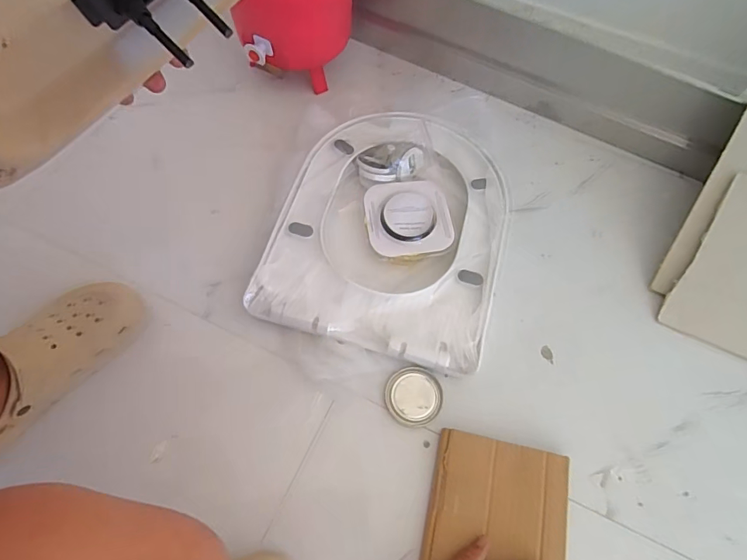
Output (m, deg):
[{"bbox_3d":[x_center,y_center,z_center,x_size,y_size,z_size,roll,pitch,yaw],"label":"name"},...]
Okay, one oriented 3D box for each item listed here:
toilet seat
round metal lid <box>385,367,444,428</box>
[{"bbox_3d":[0.033,-0.088,0.709,0.338,0.054,0.407,15,66,4],"label":"toilet seat"},{"bbox_3d":[0.056,0.160,0.618,0.077,0.009,0.076,1,66,-2],"label":"round metal lid"}]

